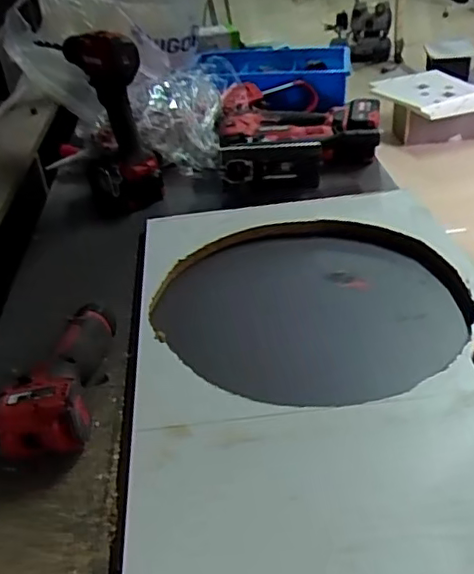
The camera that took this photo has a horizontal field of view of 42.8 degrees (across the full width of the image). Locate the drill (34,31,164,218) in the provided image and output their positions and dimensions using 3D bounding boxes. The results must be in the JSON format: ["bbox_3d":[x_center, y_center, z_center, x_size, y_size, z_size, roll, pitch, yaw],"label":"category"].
[{"bbox_3d":[-0.196,-0.259,0.932,0.105,0.252,0.149,-21,36,-20],"label":"drill"}]

